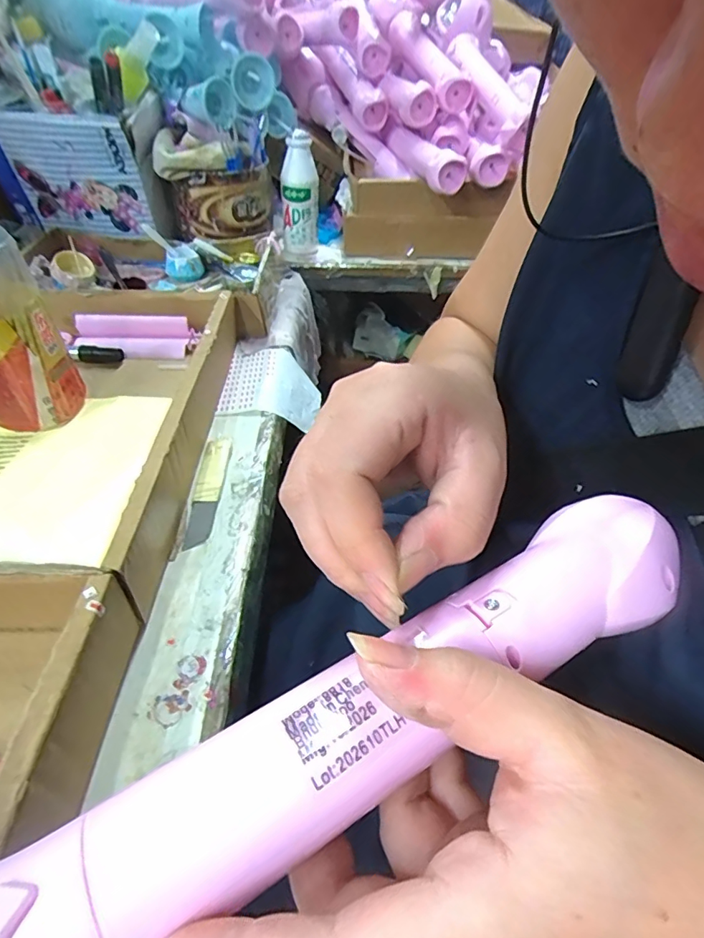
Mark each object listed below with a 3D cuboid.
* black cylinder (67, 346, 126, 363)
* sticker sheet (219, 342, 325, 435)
[{"bbox_3d":[-0.252,-0.112,0.479,0.051,0.013,0.015,0,44,-4],"label":"black cylinder"},{"bbox_3d":[-0.079,-0.081,0.489,0.089,0.030,0.108,0,44,-3],"label":"sticker sheet"}]

